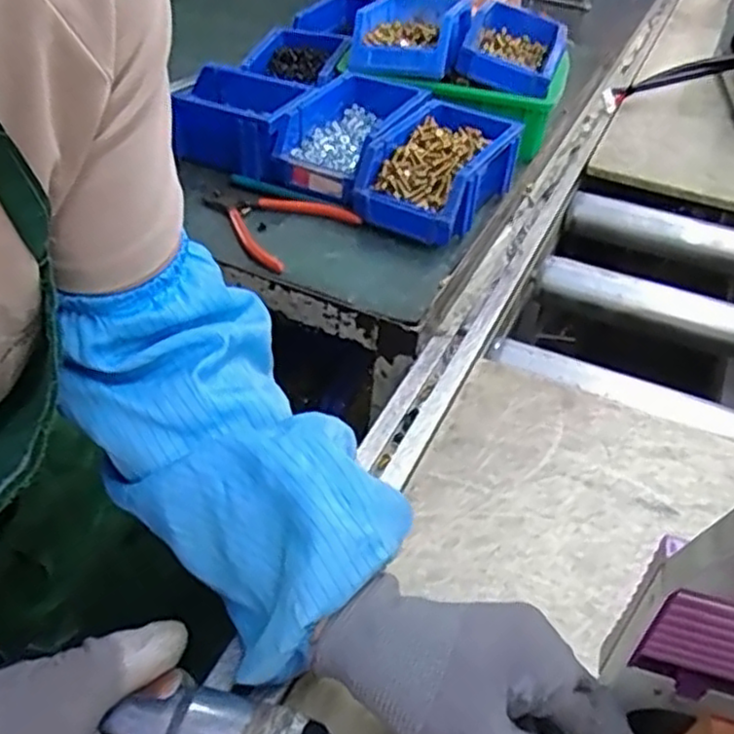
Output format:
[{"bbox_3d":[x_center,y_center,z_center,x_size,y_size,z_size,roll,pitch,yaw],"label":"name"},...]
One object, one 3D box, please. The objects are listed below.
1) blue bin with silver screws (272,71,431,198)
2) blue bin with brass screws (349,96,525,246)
[{"bbox_3d":[-0.021,-0.243,0.721,0.117,0.055,0.172,19,43,17],"label":"blue bin with silver screws"},{"bbox_3d":[0.070,-0.185,0.678,0.107,0.077,0.168,21,43,19],"label":"blue bin with brass screws"}]

